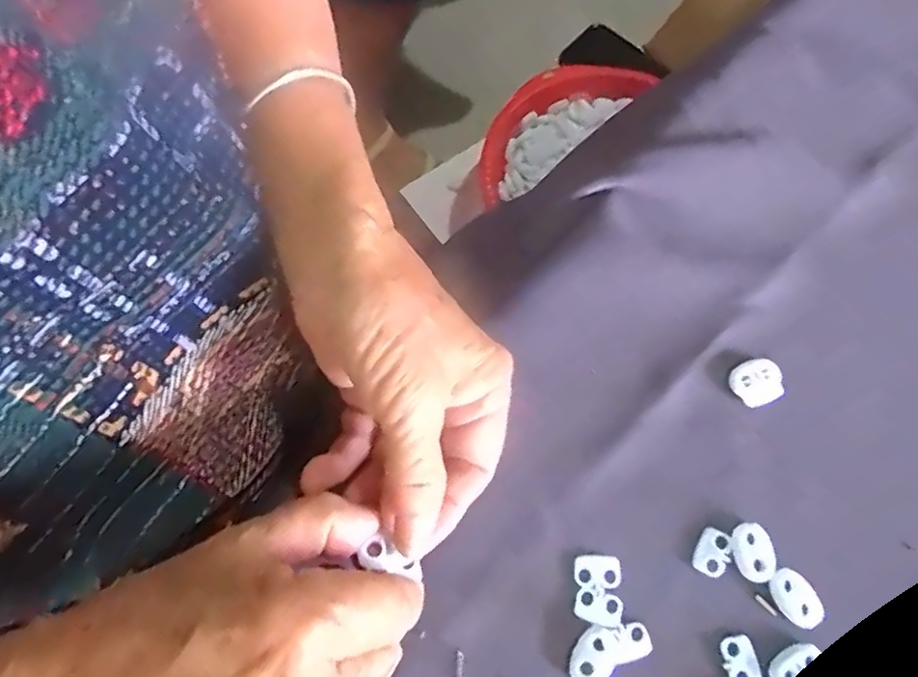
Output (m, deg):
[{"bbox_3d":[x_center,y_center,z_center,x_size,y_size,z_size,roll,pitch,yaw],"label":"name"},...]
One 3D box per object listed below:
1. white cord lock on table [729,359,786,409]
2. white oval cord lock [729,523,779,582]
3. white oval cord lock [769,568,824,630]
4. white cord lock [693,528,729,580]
[{"bbox_3d":[0.132,0.019,0.280,0.021,0.007,0.019,-19,74,-6],"label":"white cord lock on table"},{"bbox_3d":[0.120,0.087,0.258,0.016,0.004,0.023,-7,73,-3],"label":"white oval cord lock"},{"bbox_3d":[0.133,0.103,0.252,0.015,0.004,0.022,-37,77,-11],"label":"white oval cord lock"},{"bbox_3d":[0.104,0.088,0.260,0.012,0.004,0.018,24,74,7],"label":"white cord lock"}]

